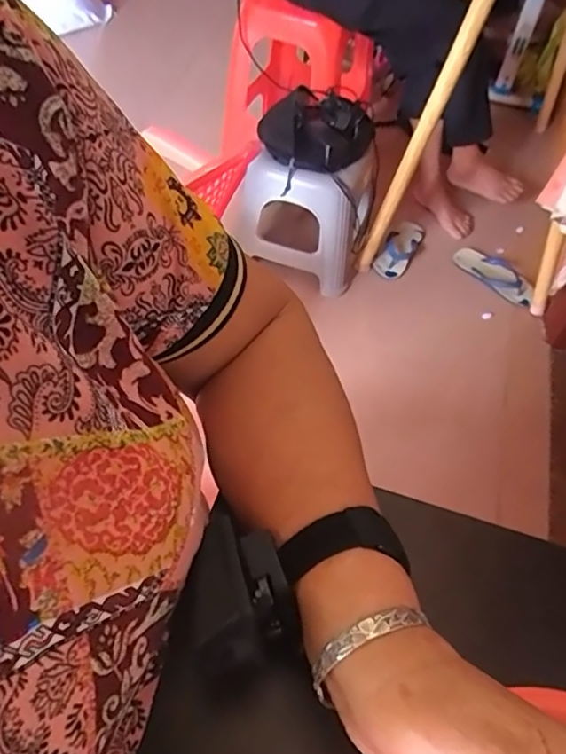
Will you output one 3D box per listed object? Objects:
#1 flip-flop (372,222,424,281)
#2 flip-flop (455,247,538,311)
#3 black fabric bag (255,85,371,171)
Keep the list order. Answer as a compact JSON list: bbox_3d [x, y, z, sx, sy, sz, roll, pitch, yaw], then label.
[{"bbox_3d":[0.327,-0.362,1.622,0.088,0.048,0.243,25,57,14],"label":"flip-flop"},{"bbox_3d":[0.579,-0.277,1.580,0.110,0.039,0.253,-28,61,-21],"label":"flip-flop"},{"bbox_3d":[0.073,-0.558,1.316,0.235,0.069,0.236,26,57,14],"label":"black fabric bag"}]

